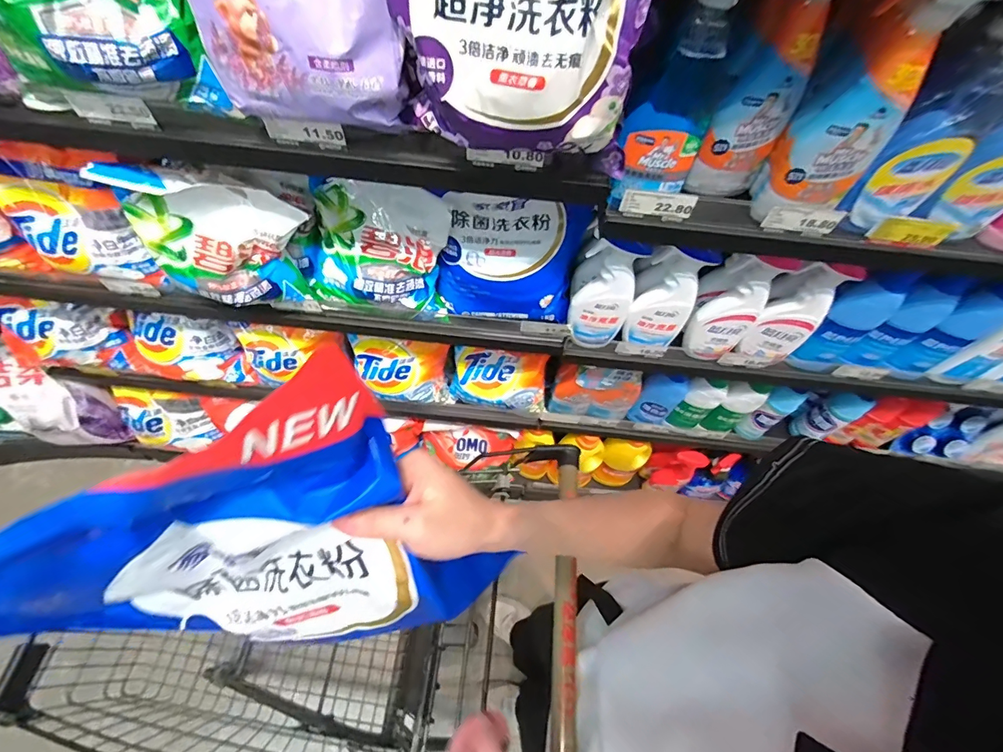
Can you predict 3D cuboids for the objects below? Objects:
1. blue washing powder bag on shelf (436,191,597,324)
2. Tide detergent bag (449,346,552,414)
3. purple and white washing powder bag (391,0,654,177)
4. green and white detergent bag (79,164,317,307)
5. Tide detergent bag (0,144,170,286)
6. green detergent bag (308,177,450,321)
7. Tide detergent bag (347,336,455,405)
[{"bbox_3d":[0.018,-0.195,0.726,0.233,0.204,0.094,4,58,-1],"label":"blue washing powder bag on shelf"},{"bbox_3d":[-0.007,0.013,1.002,0.230,0.143,0.078,7,57,0],"label":"Tide detergent bag"},{"bbox_3d":[0.020,-0.311,0.410,0.241,0.189,0.102,10,58,3],"label":"purple and white washing powder bag"},{"bbox_3d":[-0.417,-0.204,0.664,0.229,0.211,0.107,6,57,0],"label":"green and white detergent bag"},{"bbox_3d":[-0.680,-0.246,0.692,0.216,0.184,0.087,1,58,-3],"label":"Tide detergent bag"},{"bbox_3d":[-0.212,-0.208,0.725,0.246,0.197,0.114,13,58,5],"label":"green detergent bag"},{"bbox_3d":[-0.223,-0.010,0.982,0.214,0.188,0.086,-3,58,-6],"label":"Tide detergent bag"}]

